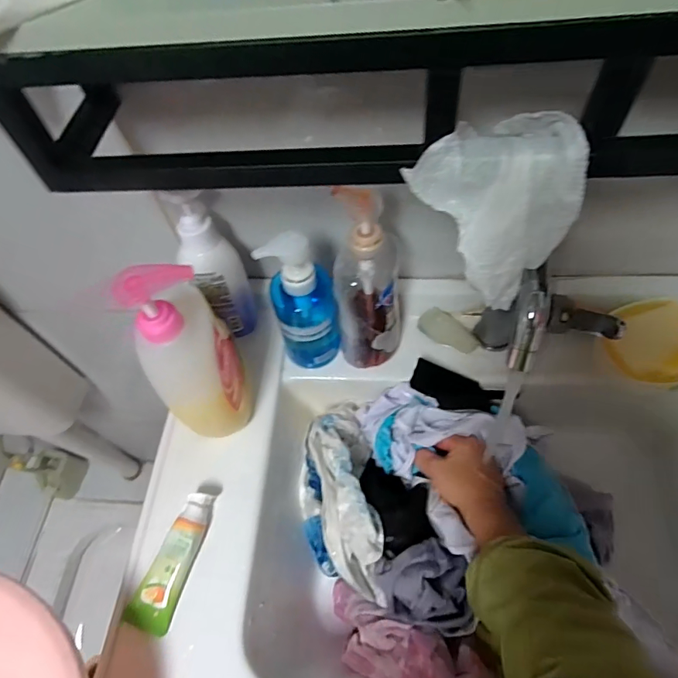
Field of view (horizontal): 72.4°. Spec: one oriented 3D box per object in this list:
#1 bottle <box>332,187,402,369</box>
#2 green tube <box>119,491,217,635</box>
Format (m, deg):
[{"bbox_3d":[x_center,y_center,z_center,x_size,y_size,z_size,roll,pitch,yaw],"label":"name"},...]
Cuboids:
[{"bbox_3d":[0.033,-0.053,0.490,0.069,0.224,0.070,4,58,6],"label":"bottle"},{"bbox_3d":[-0.166,0.218,0.462,0.041,0.025,0.126,12,60,11],"label":"green tube"}]

